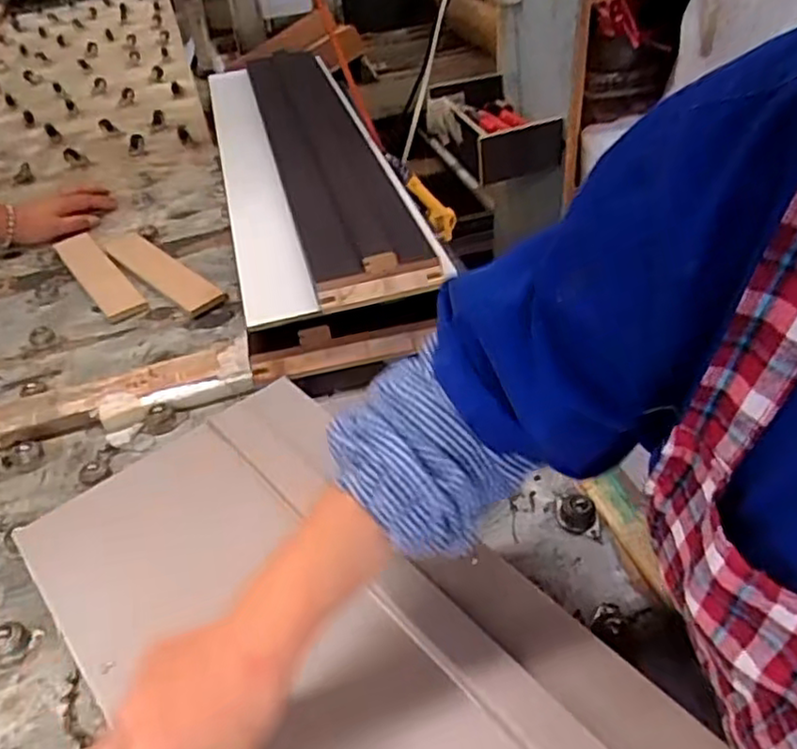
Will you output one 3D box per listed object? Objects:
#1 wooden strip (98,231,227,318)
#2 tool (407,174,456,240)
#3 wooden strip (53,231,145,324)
[{"bbox_3d":[-0.311,-0.139,0.880,0.048,0.013,0.271,-34,48,-28],"label":"wooden strip"},{"bbox_3d":[0.052,-0.256,1.067,0.048,0.131,0.045,-31,37,18],"label":"tool"},{"bbox_3d":[-0.384,-0.127,0.880,0.051,0.009,0.224,-29,46,-24],"label":"wooden strip"}]

